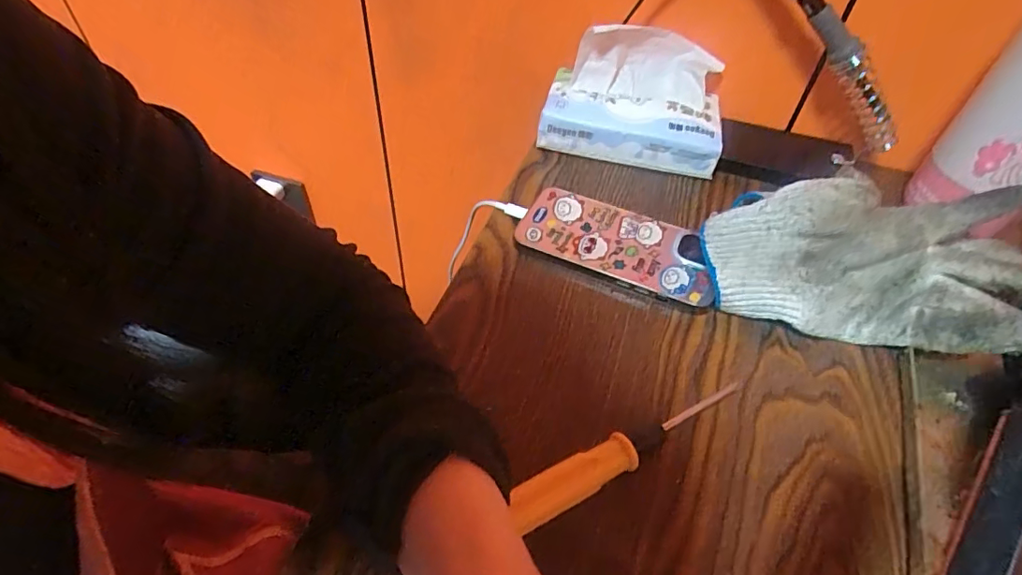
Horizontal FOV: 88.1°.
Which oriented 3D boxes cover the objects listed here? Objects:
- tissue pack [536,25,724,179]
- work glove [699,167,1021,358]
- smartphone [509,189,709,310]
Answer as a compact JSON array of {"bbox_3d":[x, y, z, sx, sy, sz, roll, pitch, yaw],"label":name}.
[{"bbox_3d":[0.104,-0.161,0.443,0.147,0.081,0.083,12,51,8],"label":"tissue pack"},{"bbox_3d":[0.219,-0.015,0.319,0.188,0.023,0.096,8,93,9],"label":"work glove"},{"bbox_3d":[0.075,-0.031,0.377,0.137,0.014,0.063,20,52,14],"label":"smartphone"}]

